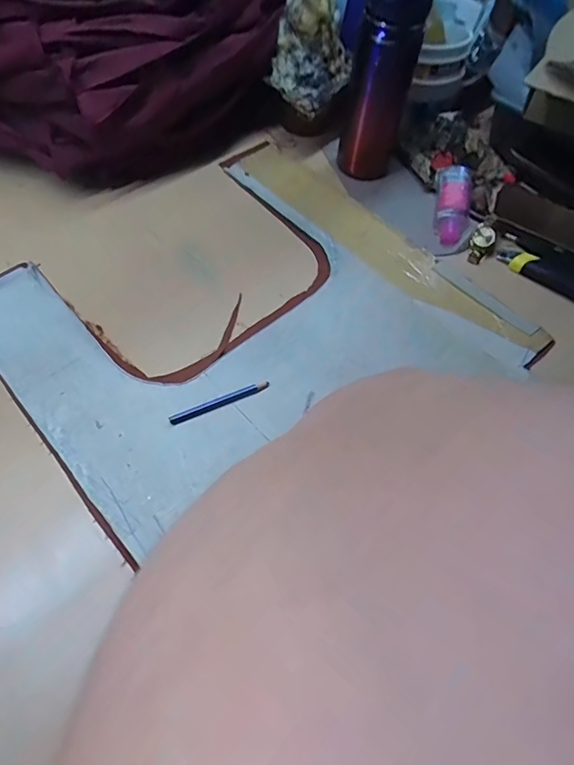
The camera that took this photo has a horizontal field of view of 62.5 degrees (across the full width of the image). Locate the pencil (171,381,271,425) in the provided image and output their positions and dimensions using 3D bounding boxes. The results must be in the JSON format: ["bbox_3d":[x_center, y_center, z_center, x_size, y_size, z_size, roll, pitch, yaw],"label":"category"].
[{"bbox_3d":[-0.065,0.017,0.462,0.100,0.004,0.011,-22,62,-15],"label":"pencil"}]

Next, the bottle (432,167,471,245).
[{"bbox_3d":[0.210,-0.232,0.600,0.040,0.030,0.114,8,73,5],"label":"bottle"}]

